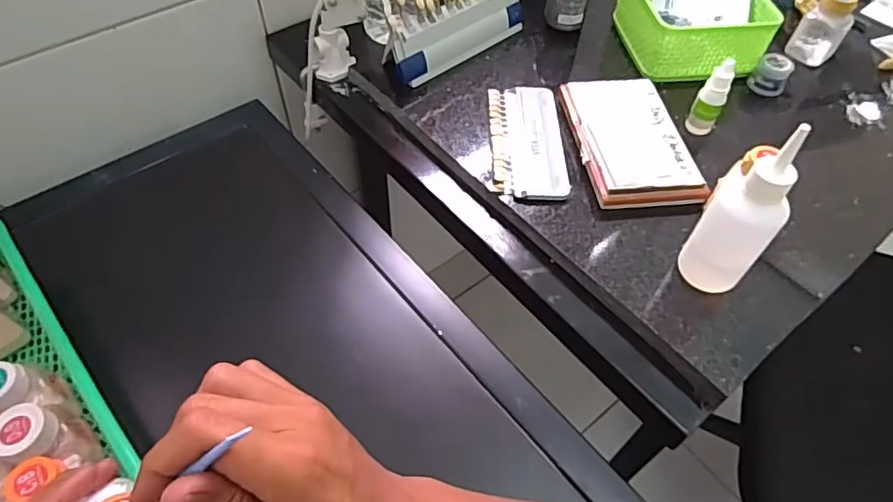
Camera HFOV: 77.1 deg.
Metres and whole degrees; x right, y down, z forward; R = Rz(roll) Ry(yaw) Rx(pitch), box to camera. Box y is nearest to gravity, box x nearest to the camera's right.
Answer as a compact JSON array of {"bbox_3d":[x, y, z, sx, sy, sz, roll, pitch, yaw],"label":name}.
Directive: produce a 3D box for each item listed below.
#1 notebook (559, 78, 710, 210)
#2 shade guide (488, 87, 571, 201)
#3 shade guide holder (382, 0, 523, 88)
[{"bbox_3d":[0.168,-0.105,0.517,0.094,0.017,0.154,-3,54,-5],"label":"notebook"},{"bbox_3d":[0.076,-0.105,0.528,0.067,0.013,0.145,2,54,-1],"label":"shade guide"},{"bbox_3d":[0.012,-0.247,0.582,0.177,0.077,0.047,-38,64,-26],"label":"shade guide holder"}]

